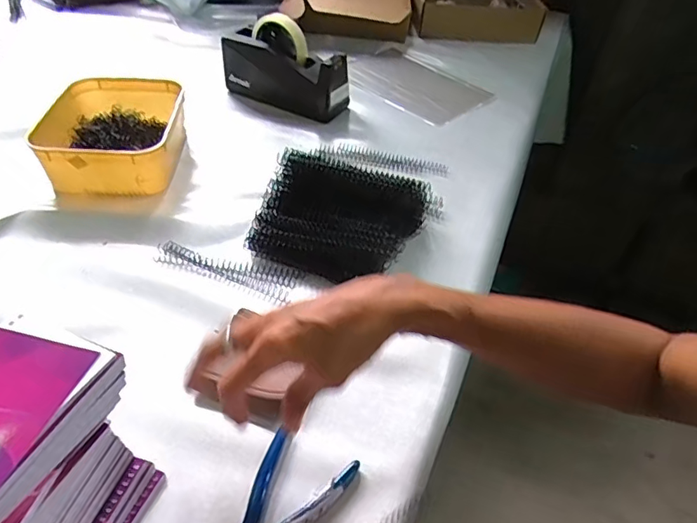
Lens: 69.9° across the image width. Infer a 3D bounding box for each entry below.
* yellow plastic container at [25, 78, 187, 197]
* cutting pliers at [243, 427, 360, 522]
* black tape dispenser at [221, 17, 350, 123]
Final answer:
[{"bbox_3d":[-0.309,-0.172,0.667,0.160,0.065,0.199,2,43,-5],"label":"yellow plastic container"},{"bbox_3d":[-0.048,0.178,0.354,0.067,0.012,0.111,22,45,16],"label":"cutting pliers"},{"bbox_3d":[-0.102,-0.312,0.798,0.208,0.119,0.063,19,44,14],"label":"black tape dispenser"}]

